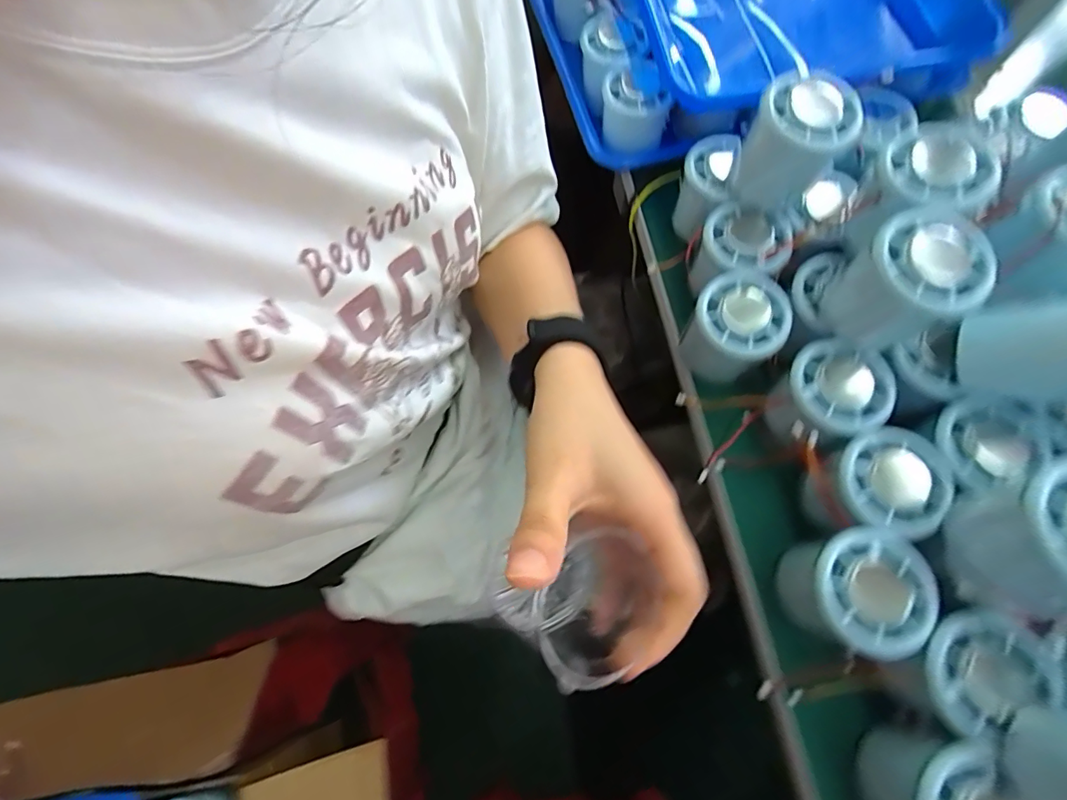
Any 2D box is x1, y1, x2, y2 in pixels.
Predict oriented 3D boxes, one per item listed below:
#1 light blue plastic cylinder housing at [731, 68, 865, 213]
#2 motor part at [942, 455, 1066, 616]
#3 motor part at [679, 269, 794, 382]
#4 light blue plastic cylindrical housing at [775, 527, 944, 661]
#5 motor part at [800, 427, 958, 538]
[{"bbox_3d":[0.162,-0.161,0.297,0.058,0.063,0.055,-8,70,-2],"label":"light blue plastic cylinder housing"},{"bbox_3d":[0.231,0.062,0.212,0.052,0.066,0.059,-9,70,-2],"label":"motor part"},{"bbox_3d":[0.133,-0.046,0.320,0.055,0.058,0.058,-36,73,-11],"label":"motor part"},{"bbox_3d":[0.174,0.102,0.261,0.056,0.053,0.061,-14,70,-4],"label":"light blue plastic cylindrical housing"},{"bbox_3d":[0.194,0.052,0.277,0.061,0.052,0.055,-15,70,-4],"label":"motor part"}]

